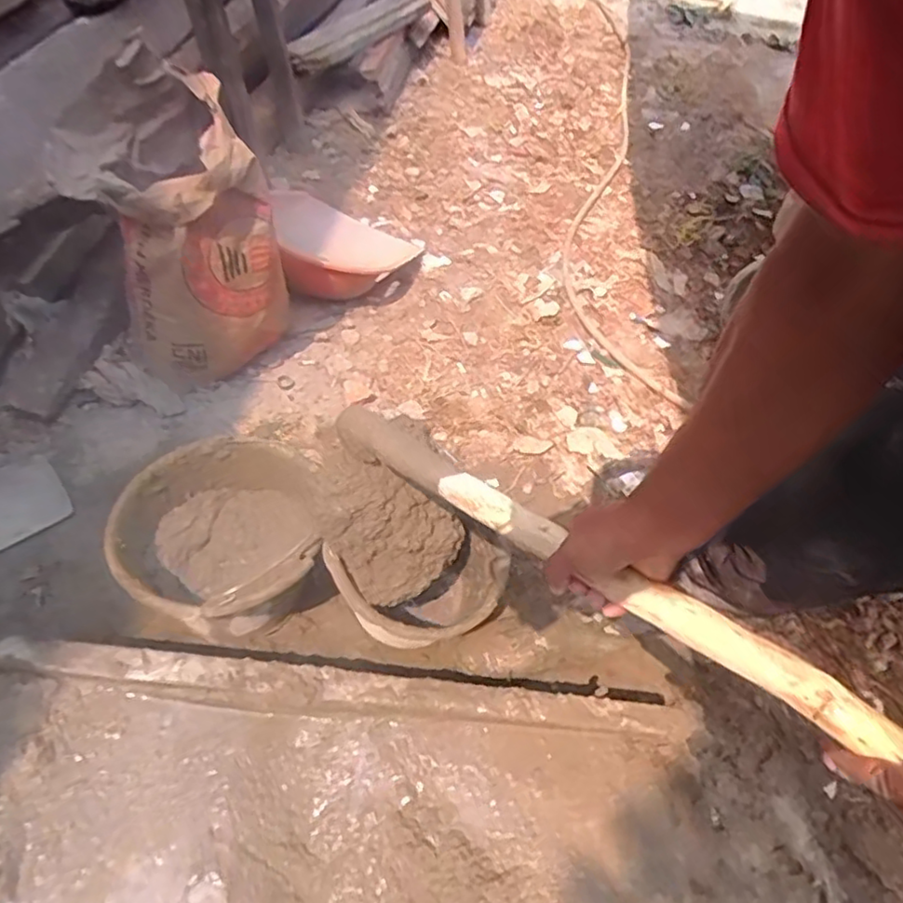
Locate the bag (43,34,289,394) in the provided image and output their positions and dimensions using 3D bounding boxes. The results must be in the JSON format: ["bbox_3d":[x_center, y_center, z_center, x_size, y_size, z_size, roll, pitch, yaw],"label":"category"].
[{"bbox_3d":[-0.503,-0.402,1.190,0.305,0.458,0.291,-25,57,-27],"label":"bag"}]

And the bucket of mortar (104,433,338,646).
[{"bbox_3d":[-0.338,0.148,0.976,0.266,0.191,0.273,4,49,-5],"label":"bucket of mortar"}]

